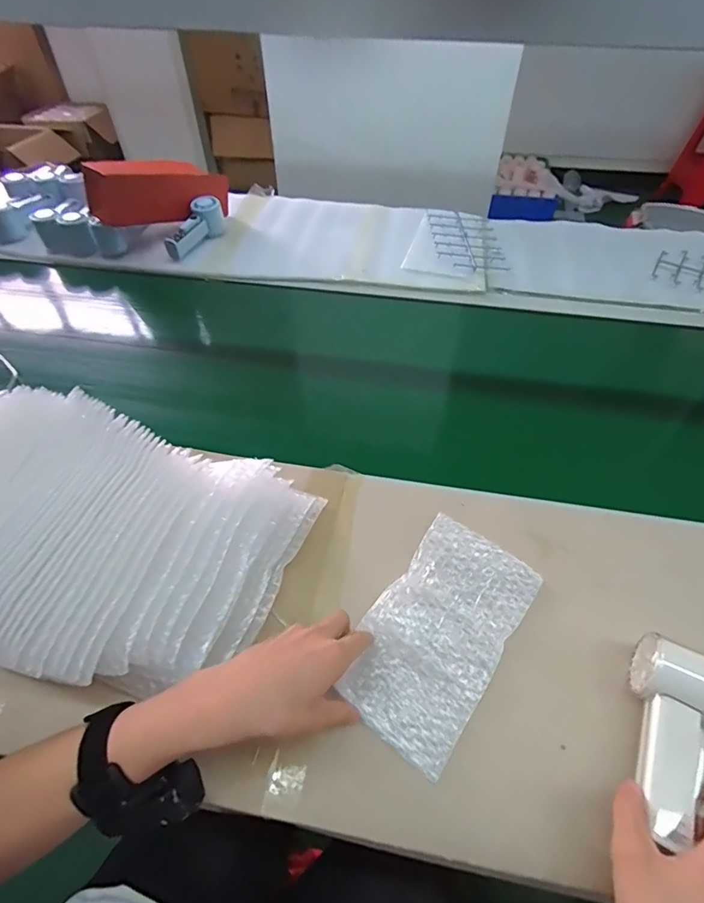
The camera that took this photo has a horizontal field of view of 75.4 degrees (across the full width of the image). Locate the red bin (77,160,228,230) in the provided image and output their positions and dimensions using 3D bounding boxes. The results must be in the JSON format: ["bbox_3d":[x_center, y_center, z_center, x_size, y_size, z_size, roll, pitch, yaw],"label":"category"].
[{"bbox_3d":[-0.395,-0.527,0.920,0.104,0.115,0.271,30,42,23],"label":"red bin"}]

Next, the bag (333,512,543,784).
[{"bbox_3d":[0.084,0.166,0.436,0.119,0.010,0.213,31,56,23],"label":"bag"}]

